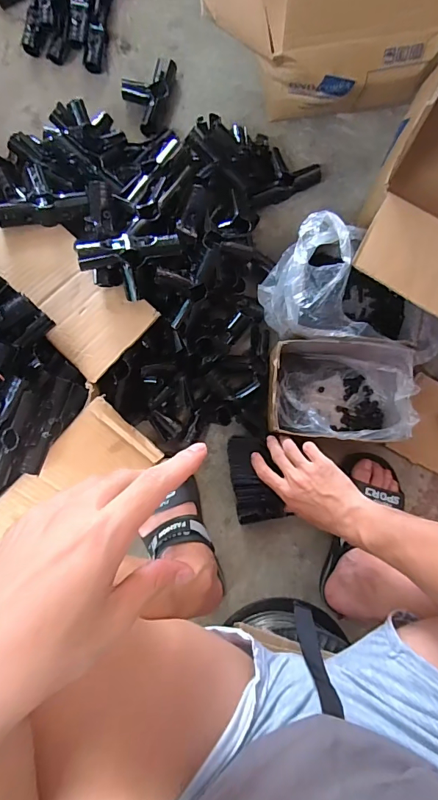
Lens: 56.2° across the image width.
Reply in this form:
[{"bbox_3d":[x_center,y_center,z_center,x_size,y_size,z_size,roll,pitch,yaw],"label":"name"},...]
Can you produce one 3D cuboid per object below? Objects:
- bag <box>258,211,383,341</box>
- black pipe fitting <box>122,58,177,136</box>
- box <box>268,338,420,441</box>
[{"bbox_3d":[0.147,-0.180,0.636,0.149,0.116,0.197,-10,85,-2],"label":"bag"},{"bbox_3d":[-0.132,-0.544,0.733,0.081,0.028,0.139,13,85,0],"label":"black pipe fitting"},{"bbox_3d":[0.192,-0.017,0.642,0.224,0.102,0.159,3,85,-1],"label":"box"}]

